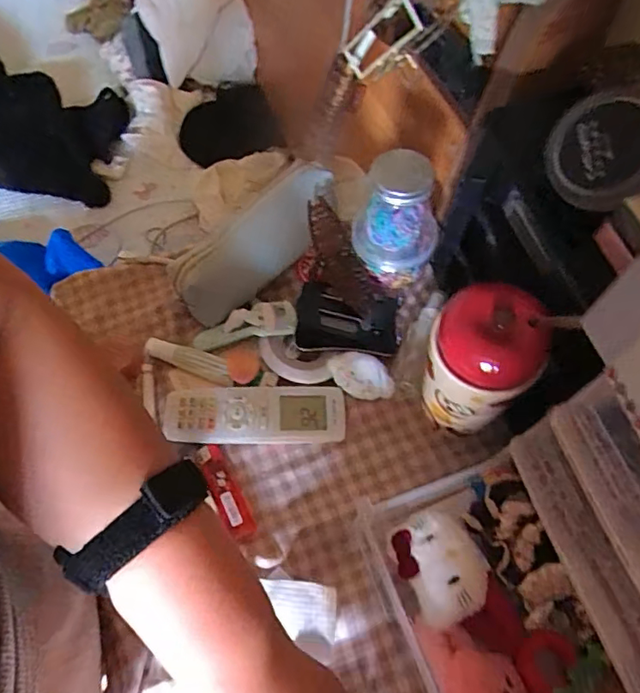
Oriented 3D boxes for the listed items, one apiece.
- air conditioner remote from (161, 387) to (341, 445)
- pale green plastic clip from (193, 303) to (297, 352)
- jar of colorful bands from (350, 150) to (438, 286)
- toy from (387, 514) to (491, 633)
[{"bbox_3d":[-0.058,0.060,0.470,0.159,0.015,0.051,-4,61,0],"label":"air conditioner remote"},{"bbox_3d":[-0.074,-0.024,0.509,0.100,0.030,0.035,-11,61,-4],"label":"pale green plastic clip"},{"bbox_3d":[0.071,-0.120,0.497,0.081,0.133,0.064,24,65,15],"label":"jar of colorful bands"},{"bbox_3d":[0.086,0.159,0.377,0.054,0.031,0.069,-23,63,-10],"label":"toy"}]

